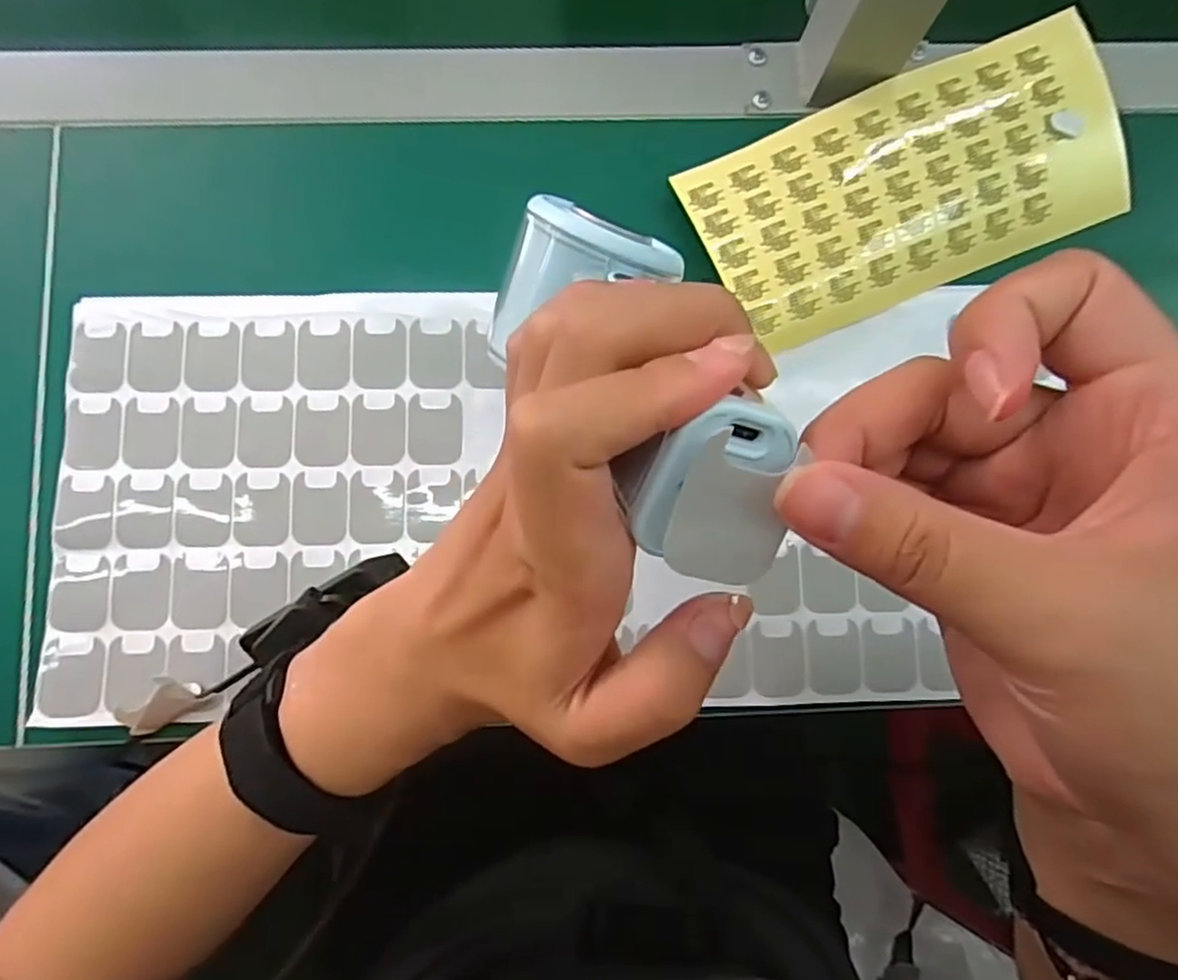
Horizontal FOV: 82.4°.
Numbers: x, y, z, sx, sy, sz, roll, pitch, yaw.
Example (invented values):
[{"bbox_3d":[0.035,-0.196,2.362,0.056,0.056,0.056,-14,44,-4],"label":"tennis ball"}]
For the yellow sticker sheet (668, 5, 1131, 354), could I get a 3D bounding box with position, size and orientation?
[{"bbox_3d":[0.158,-0.150,0.331,0.212,0.015,0.101,-23,88,-3],"label":"yellow sticker sheet"}]

